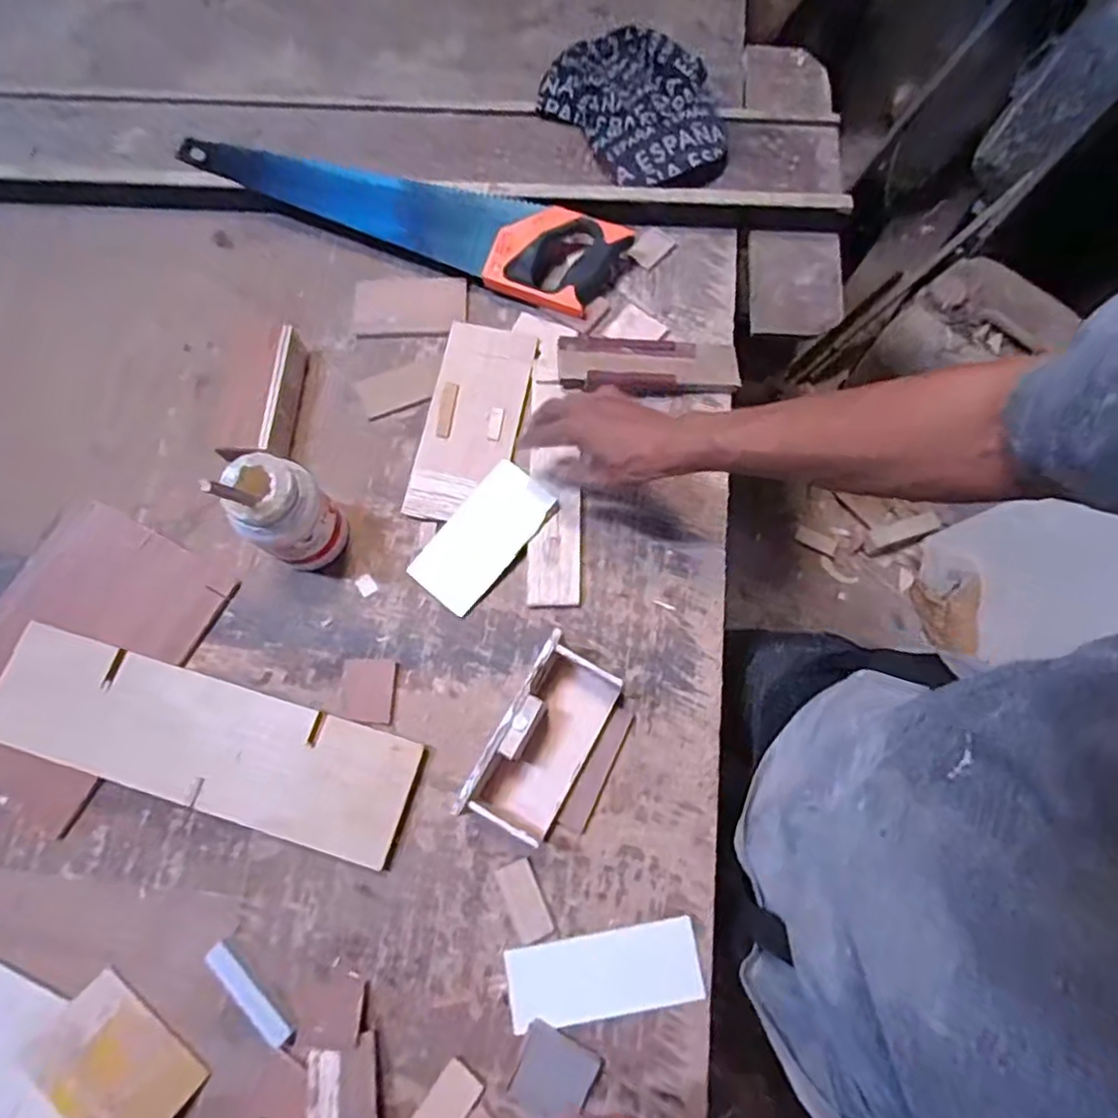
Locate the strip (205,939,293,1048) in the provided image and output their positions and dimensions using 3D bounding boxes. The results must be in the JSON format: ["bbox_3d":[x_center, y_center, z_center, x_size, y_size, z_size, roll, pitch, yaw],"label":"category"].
[{"bbox_3d":[-0.262,0.367,0.552,0.098,0.010,0.019,42,77,12],"label":"strip"}]

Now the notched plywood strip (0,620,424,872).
[{"bbox_3d":[-0.336,0.169,0.611,0.403,0.011,0.111,16,75,5],"label":"notched plywood strip"}]

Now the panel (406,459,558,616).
[{"bbox_3d":[-0.078,-0.024,0.670,0.077,0.008,0.152,39,86,11],"label":"panel"}]

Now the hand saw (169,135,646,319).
[{"bbox_3d":[-0.188,-0.406,0.762,0.535,0.031,0.116,18,73,6],"label":"hand saw"}]

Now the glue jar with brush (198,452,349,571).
[{"bbox_3d":[-0.254,-0.040,0.616,0.081,0.142,0.069,-43,77,-12],"label":"glue jar with brush"}]

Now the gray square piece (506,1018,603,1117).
[{"bbox_3d":[-0.003,0.419,0.531,0.061,0.005,0.057,22,74,7],"label":"gray square piece"}]

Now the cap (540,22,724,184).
[{"bbox_3d":[0.100,-0.553,0.801,0.165,0.047,0.261,-41,77,-12],"label":"cap"}]

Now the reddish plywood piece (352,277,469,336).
[{"bbox_3d":[-0.174,-0.298,0.766,0.128,0.008,0.072,-3,72,-1],"label":"reddish plywood piece"}]

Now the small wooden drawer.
[{"bbox_3d":[-0.012,0.162,0.586,0.077,0.076,0.160,27,74,9],"label":"small wooden drawer"}]

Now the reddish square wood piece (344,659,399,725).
[{"bbox_3d":[-0.184,0.126,0.630,0.050,0.004,0.058,4,72,2],"label":"reddish square wood piece"}]

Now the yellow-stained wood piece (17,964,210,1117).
[{"bbox_3d":[-0.367,0.419,0.540,0.129,0.006,0.083,35,59,13],"label":"yellow-stained wood piece"}]

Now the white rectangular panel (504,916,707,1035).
[{"bbox_3d":[0.039,0.357,0.563,0.163,0.005,0.064,-9,72,-3],"label":"white rectangular panel"}]

